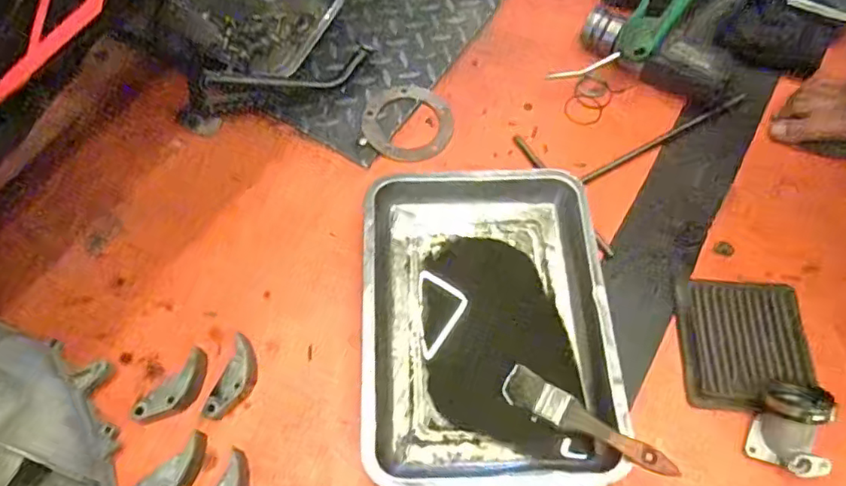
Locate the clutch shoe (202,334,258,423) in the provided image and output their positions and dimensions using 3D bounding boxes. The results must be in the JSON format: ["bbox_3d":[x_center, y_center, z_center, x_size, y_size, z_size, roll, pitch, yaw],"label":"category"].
[{"bbox_3d":[-0.188,0.134,0.583,0.035,0.013,0.085,16,63,7],"label":"clutch shoe"}]

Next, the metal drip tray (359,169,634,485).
[{"bbox_3d":[0.065,0.073,0.621,0.252,0.044,0.353,-1,62,-2],"label":"metal drip tray"}]

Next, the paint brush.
[{"bbox_3d":[0.152,0.174,0.555,0.167,0.007,0.036,28,85,27],"label":"paint brush"}]

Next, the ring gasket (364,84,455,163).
[{"bbox_3d":[-0.019,-0.157,0.752,0.114,0.006,0.113,0,62,-1],"label":"ring gasket"}]

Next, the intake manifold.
[{"bbox_3d":[0.353,0.173,0.549,0.067,0.076,0.080,9,63,4],"label":"intake manifold"}]

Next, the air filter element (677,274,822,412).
[{"bbox_3d":[0.338,0.106,0.618,0.125,0.029,0.142,5,62,2],"label":"air filter element"}]

